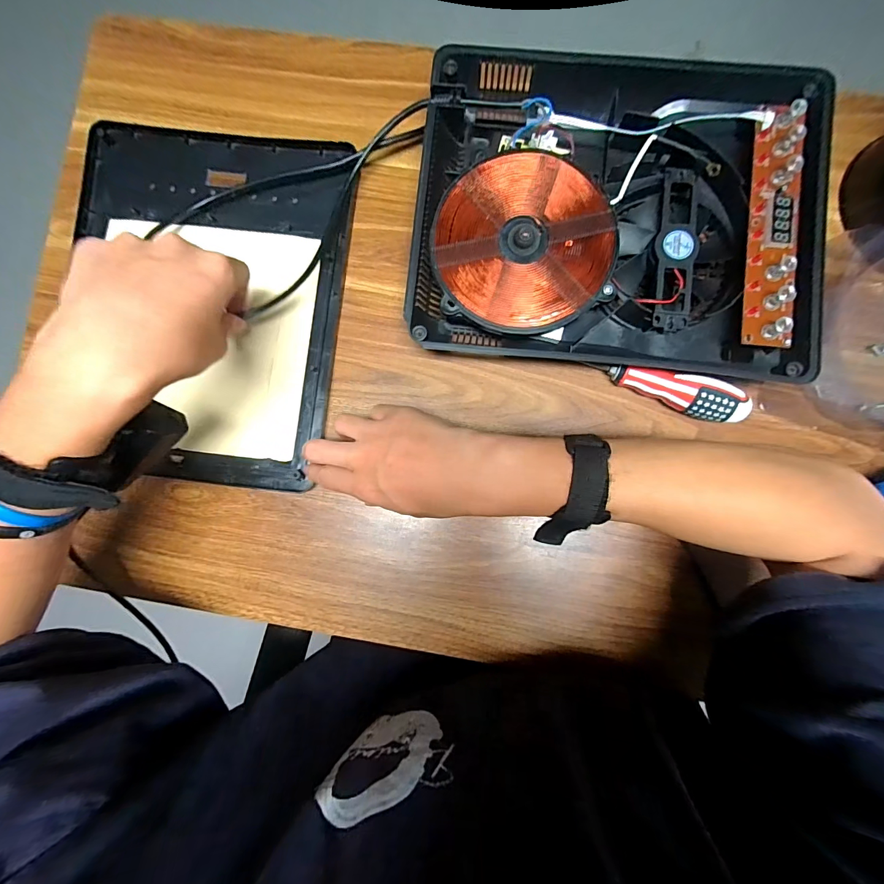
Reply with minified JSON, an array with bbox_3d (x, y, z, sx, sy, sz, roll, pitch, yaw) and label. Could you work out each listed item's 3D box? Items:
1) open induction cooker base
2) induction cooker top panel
[{"bbox_3d":[0.152,-0.207,0.351,0.342,0.053,0.279,5,86,2],"label":"open induction cooker base"},{"bbox_3d":[-0.238,-0.144,0.372,0.272,0.031,0.356,7,86,2],"label":"induction cooker top panel"}]

